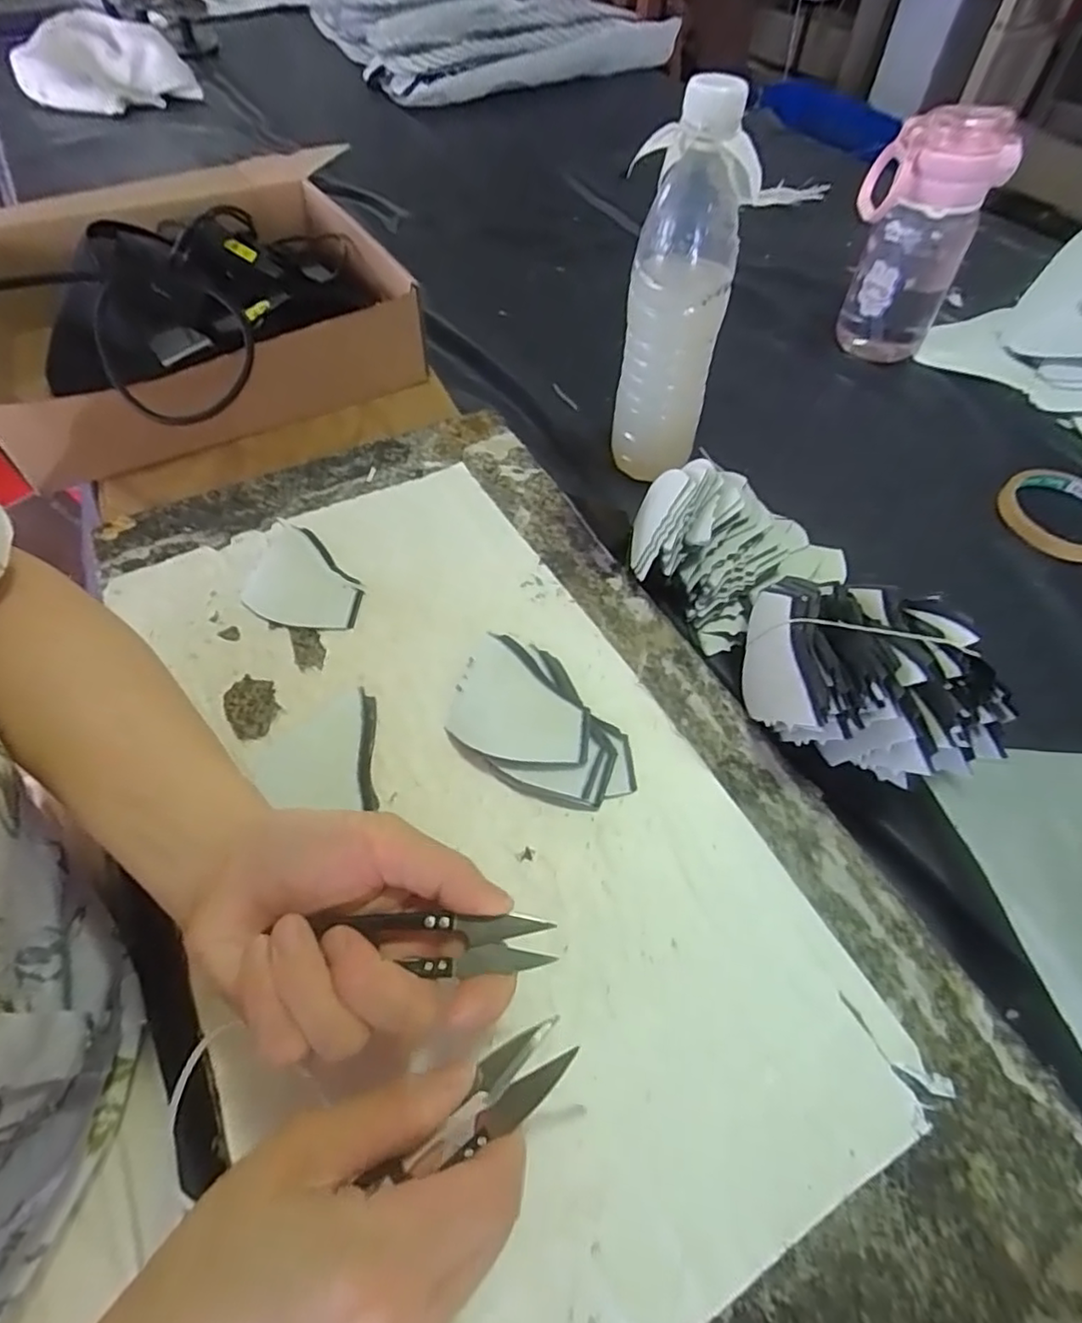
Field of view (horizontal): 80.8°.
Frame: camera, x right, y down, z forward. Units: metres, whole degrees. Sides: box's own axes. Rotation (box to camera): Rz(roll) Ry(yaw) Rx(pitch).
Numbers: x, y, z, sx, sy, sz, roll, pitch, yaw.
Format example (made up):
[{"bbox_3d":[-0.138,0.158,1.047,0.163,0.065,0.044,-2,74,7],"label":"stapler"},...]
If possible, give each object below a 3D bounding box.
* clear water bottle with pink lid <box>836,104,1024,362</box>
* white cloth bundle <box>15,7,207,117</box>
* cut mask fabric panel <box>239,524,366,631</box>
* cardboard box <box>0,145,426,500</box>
[{"bbox_3d":[0.323,-0.370,0.564,0.103,0.180,0.074,23,58,14],"label":"clear water bottle with pink lid"},{"bbox_3d":[-0.675,-0.917,0.978,0.235,0.089,0.138,-30,60,-19],"label":"white cloth bundle"},{"bbox_3d":[-0.149,-0.055,0.405,0.073,0.005,0.083,2,55,1],"label":"cut mask fabric panel"},{"bbox_3d":[-0.295,-0.288,0.539,0.332,0.104,0.327,-32,61,-20],"label":"cardboard box"}]

